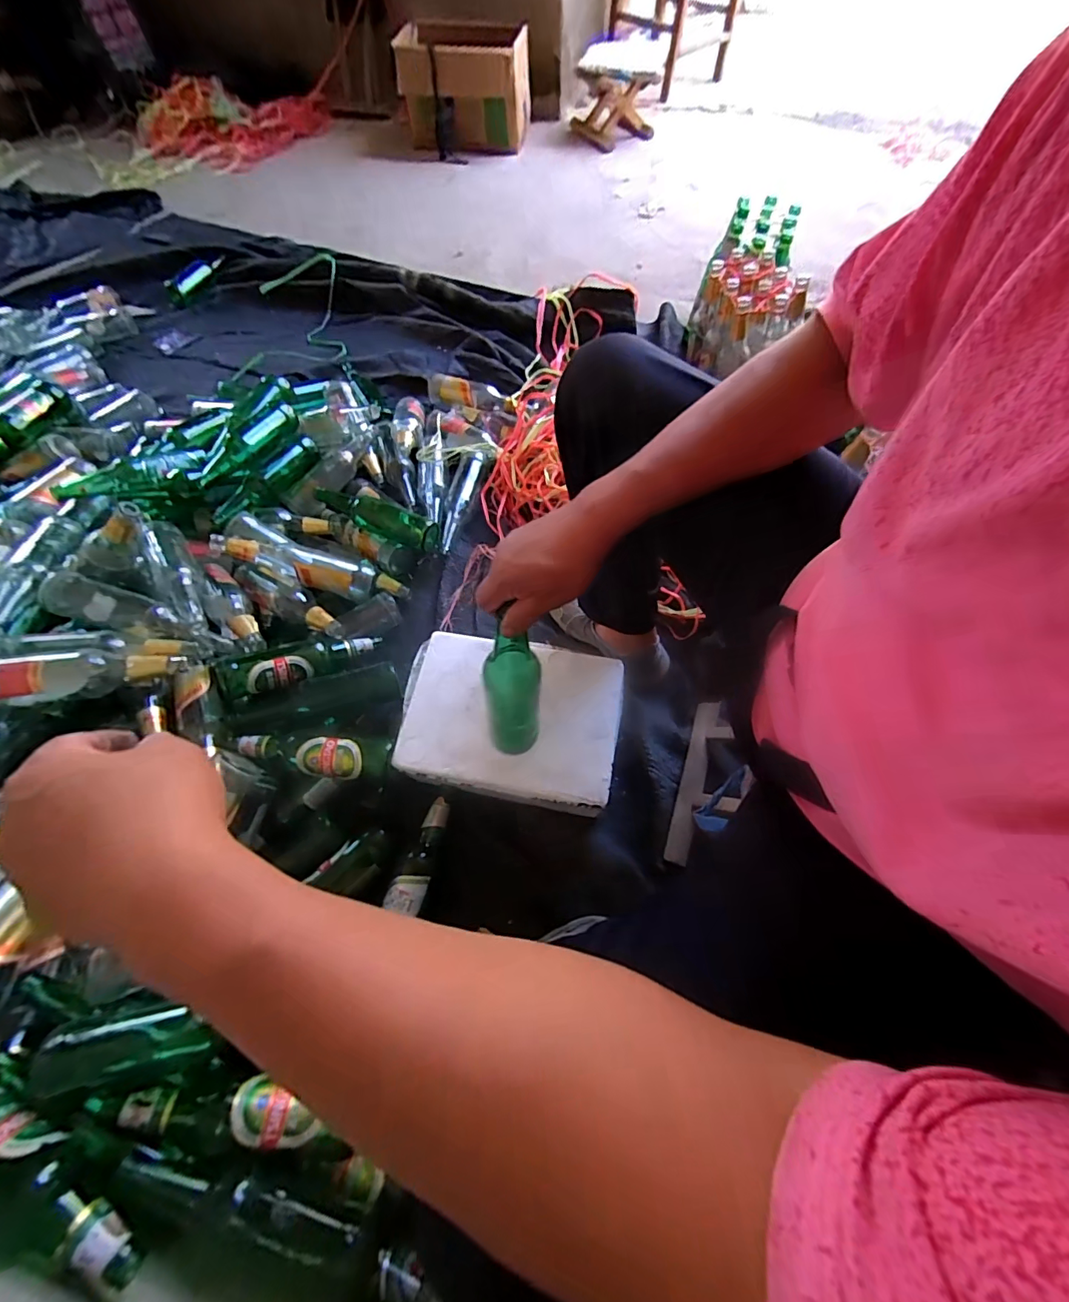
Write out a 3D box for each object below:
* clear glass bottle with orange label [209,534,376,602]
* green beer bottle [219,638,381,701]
[{"bbox_3d":[-0.428,-0.160,0.860,0.264,0.062,0.081,15,63,-17],"label":"clear glass bottle with orange label"},{"bbox_3d":[-0.387,0.017,0.793,0.251,0.057,0.072,-18,61,-36],"label":"green beer bottle"}]

